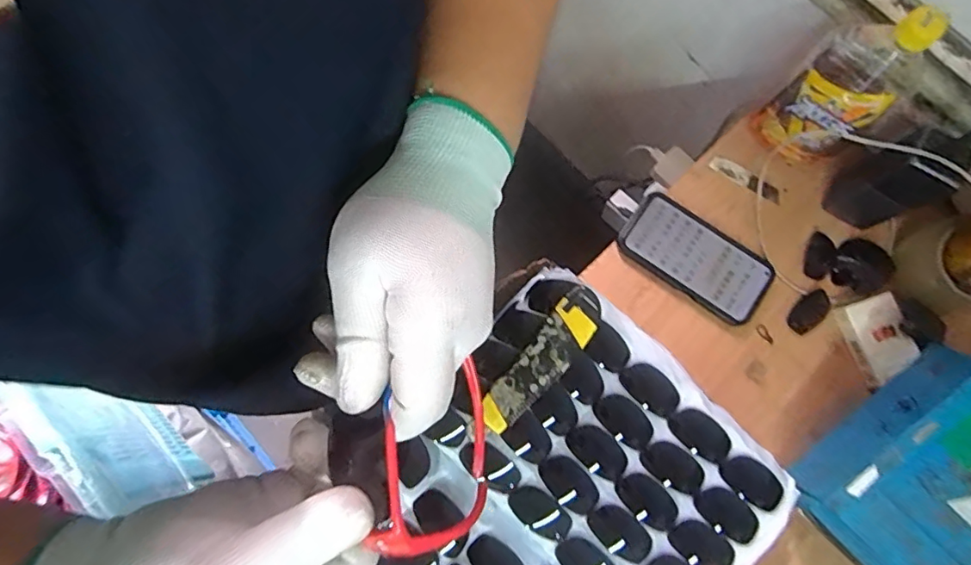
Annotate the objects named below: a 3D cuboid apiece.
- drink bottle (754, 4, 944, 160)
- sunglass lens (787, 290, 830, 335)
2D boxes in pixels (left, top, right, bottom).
[{"bbox_3d":[0.357,-0.193,0.527,0.092,0.203,0.089,-44,83,-9],"label":"drink bottle"},{"bbox_3d":[0.352,0.033,0.577,0.054,0.009,0.029,-42,80,-11],"label":"sunglass lens"}]

